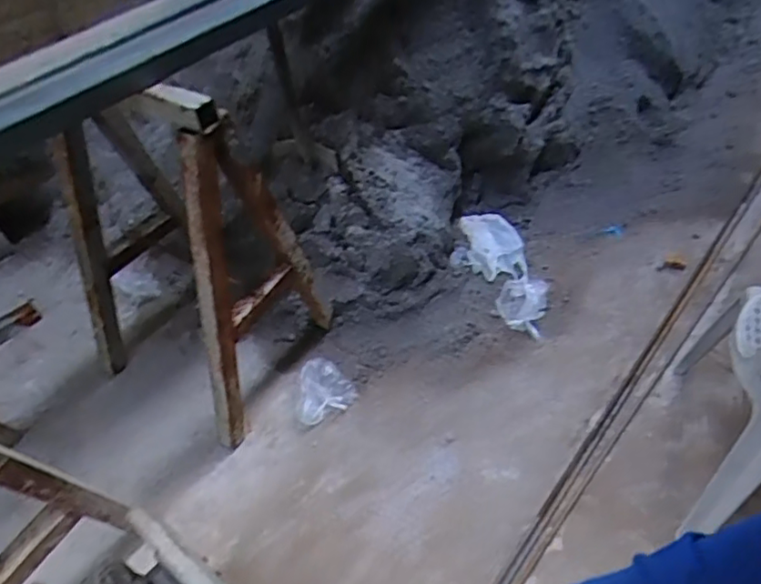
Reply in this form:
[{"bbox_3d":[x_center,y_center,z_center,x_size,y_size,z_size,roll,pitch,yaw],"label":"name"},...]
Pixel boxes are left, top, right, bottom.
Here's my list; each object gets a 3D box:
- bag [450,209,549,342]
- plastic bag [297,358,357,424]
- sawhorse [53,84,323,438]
[{"bbox_3d":[0.373,-0.065,1.930,0.262,0.088,0.491,-11,46,-7],"label":"bag"},{"bbox_3d":[-0.172,0.269,1.661,0.169,0.045,0.168,-33,53,-25],"label":"plastic bag"},{"bbox_3d":[-0.502,-0.119,1.487,0.520,0.831,0.463,19,50,20],"label":"sawhorse"}]

